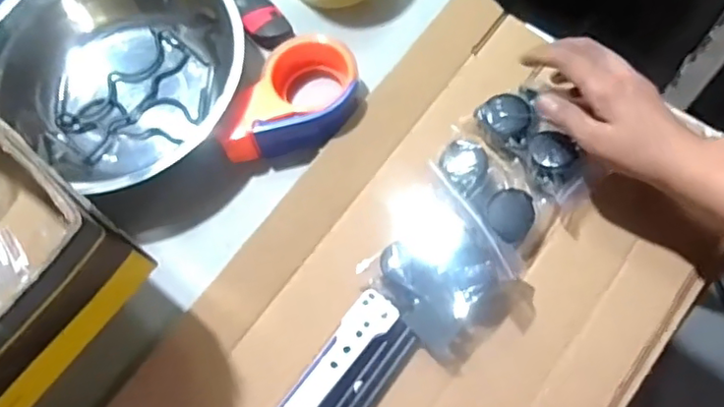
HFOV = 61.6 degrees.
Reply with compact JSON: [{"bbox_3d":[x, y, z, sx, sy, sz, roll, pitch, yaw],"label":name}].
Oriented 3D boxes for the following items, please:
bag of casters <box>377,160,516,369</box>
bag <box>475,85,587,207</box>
[{"bbox_3d":[0.064,0.050,0.501,0.096,0.047,0.140,-38,71,-9],"label":"bag of casters"},{"bbox_3d":[0.156,-0.054,0.540,0.056,0.030,0.109,-34,68,-8],"label":"bag"}]

